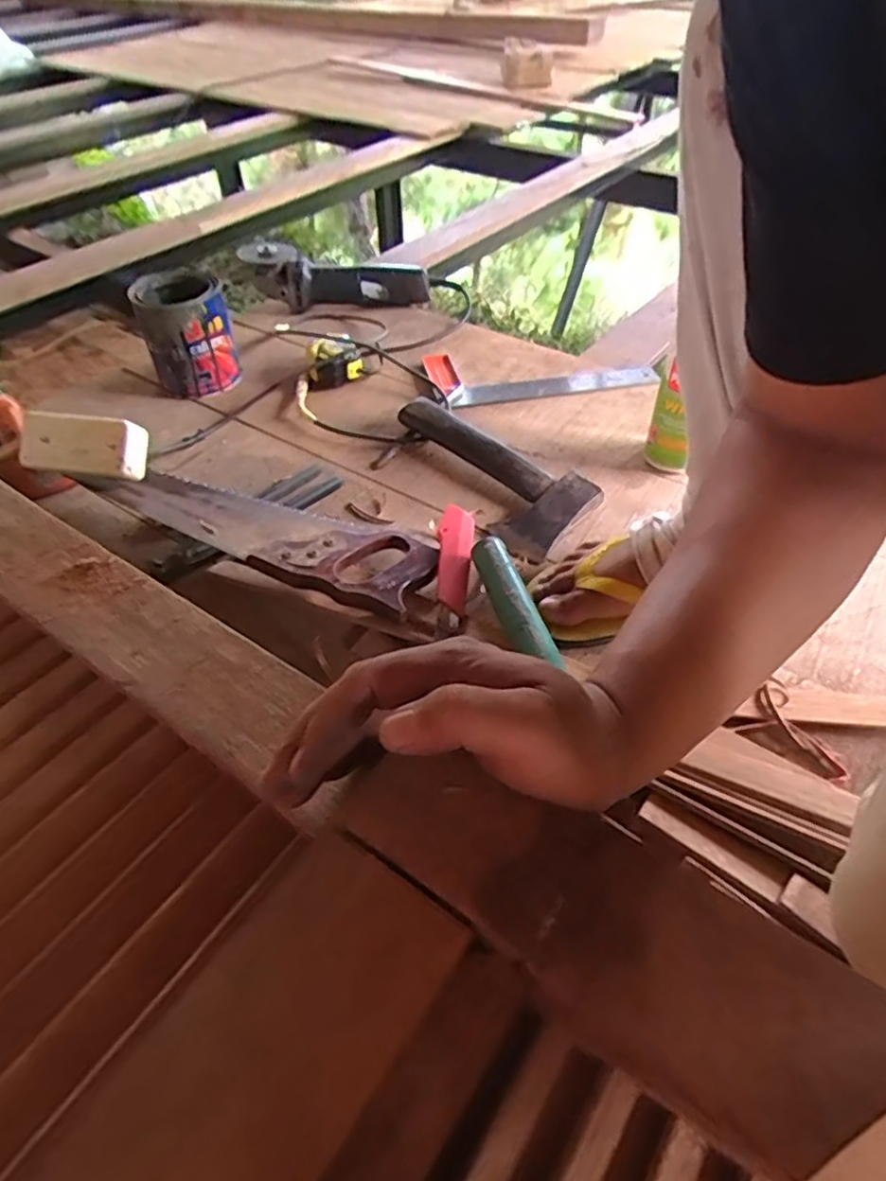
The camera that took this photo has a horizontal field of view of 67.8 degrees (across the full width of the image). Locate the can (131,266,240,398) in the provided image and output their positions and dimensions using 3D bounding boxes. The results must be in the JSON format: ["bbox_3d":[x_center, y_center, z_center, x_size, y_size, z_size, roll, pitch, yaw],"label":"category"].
[{"bbox_3d":[-0.330,-0.335,0.856,0.106,0.135,0.104,-1,48,1],"label":"can"}]

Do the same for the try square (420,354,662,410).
[{"bbox_3d":[0.132,-0.301,0.898,0.300,0.014,0.121,-11,48,-9],"label":"try square"}]

